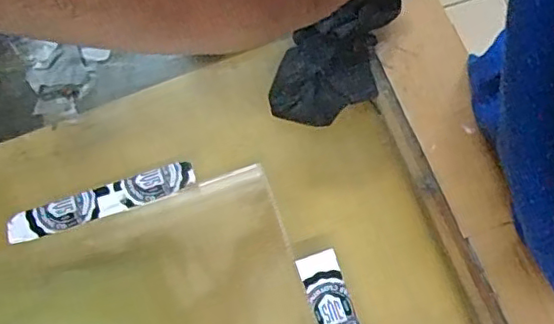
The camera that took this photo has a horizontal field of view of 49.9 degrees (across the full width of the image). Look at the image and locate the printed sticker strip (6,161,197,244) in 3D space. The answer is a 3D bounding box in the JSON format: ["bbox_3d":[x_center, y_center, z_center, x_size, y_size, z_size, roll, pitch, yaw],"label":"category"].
[{"bbox_3d":[-0.146,0.033,0.501,0.156,0.007,0.026,-18,77,-5],"label":"printed sticker strip"}]

